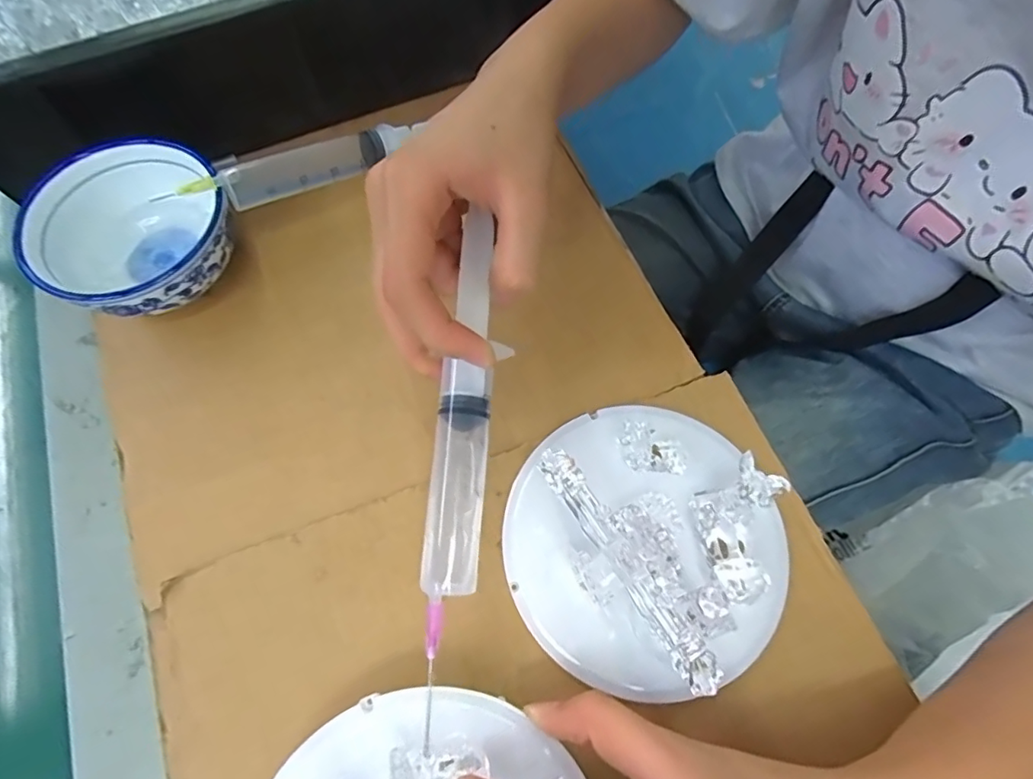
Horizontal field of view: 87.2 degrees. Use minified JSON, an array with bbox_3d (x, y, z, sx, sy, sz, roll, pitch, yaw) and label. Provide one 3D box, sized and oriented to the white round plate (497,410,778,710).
[{"bbox_3d":[0.055,0.070,0.252,0.117,0.024,0.124,0,68,0],"label":"white round plate"}]

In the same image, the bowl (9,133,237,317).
[{"bbox_3d":[-0.200,-0.083,0.289,0.093,0.043,0.098,0,68,0],"label":"bowl"}]

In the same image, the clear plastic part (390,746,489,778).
[{"bbox_3d":[-0.027,0.136,0.193,0.034,0.005,0.017,-3,68,-13],"label":"clear plastic part"}]

